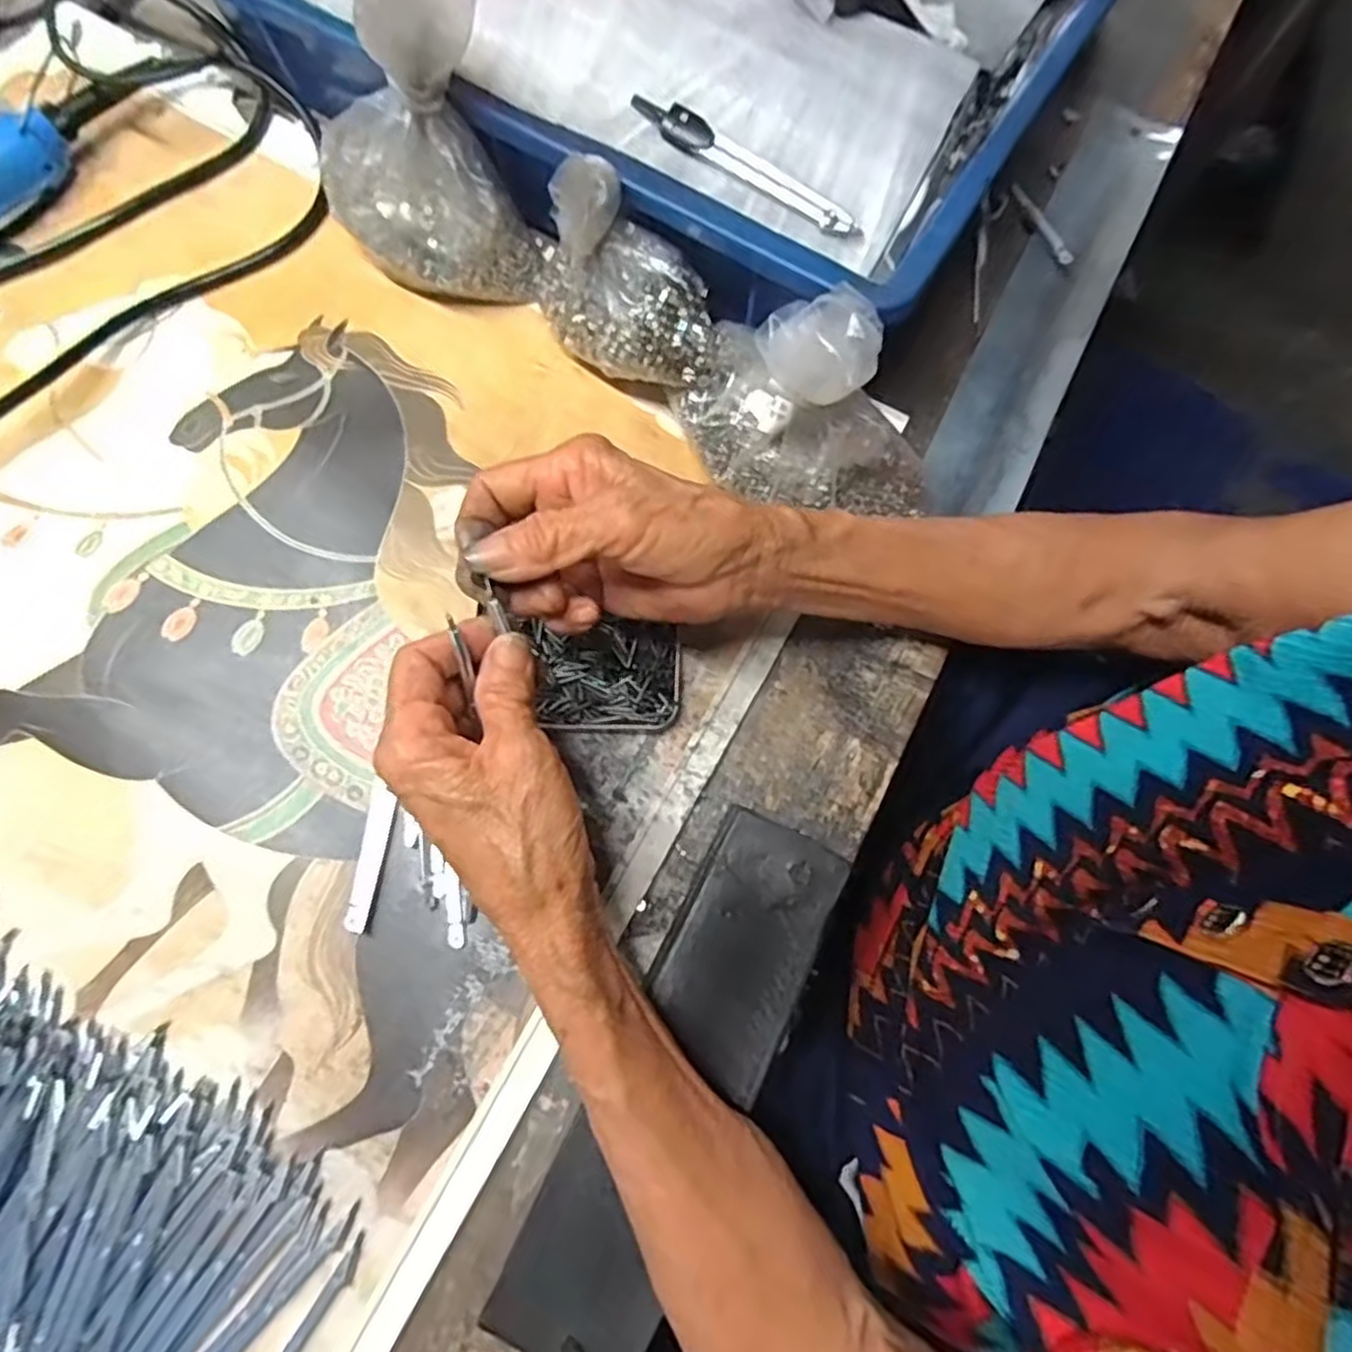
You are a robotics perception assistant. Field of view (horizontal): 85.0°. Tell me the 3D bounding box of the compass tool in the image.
[{"bbox_3d":[0.031,-0.226,0.325,0.115,0.009,0.012,32,77,7],"label":"compass tool"}]

